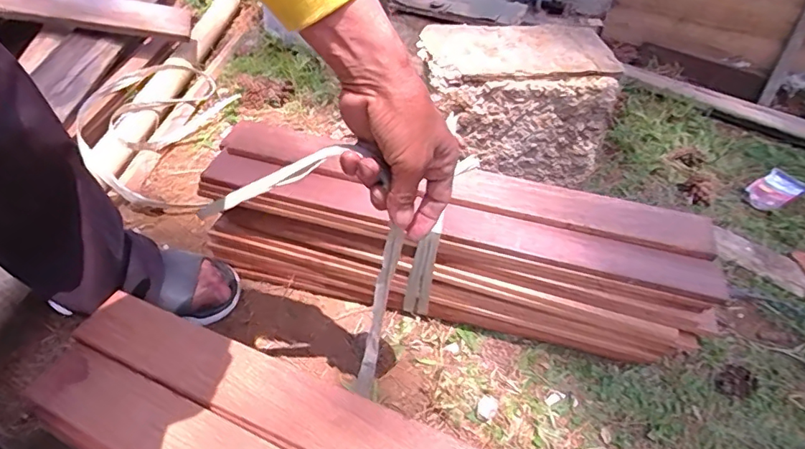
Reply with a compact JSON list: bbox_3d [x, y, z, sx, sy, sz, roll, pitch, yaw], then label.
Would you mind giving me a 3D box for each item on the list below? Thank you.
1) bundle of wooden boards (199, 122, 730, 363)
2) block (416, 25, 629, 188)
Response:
[{"bbox_3d":[0.060,0.031,0.672,0.608,0.202,0.124,11,48,10],"label":"bundle of wooden boards"},{"bbox_3d":[0.172,-0.194,0.787,0.256,0.158,0.157,1,47,1],"label":"block"}]

